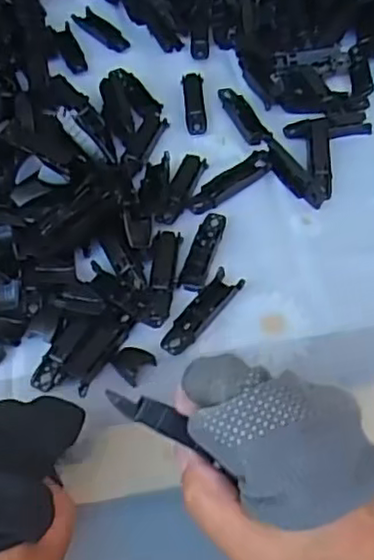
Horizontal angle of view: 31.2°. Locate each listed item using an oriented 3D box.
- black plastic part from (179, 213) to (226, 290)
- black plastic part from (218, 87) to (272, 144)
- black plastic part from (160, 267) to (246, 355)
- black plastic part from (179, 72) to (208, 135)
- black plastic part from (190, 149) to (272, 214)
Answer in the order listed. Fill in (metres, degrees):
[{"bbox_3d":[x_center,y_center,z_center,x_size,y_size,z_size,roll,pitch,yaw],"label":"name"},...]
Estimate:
[{"bbox_3d":[0.011,-0.021,0.425,0.016,0.004,0.066,14,52,11],"label":"black plastic part"},{"bbox_3d":[0.042,-0.126,0.507,0.020,0.006,0.067,-15,53,-12],"label":"black plastic part"},{"bbox_3d":[0.009,0.018,0.392,0.019,0.004,0.064,28,56,21],"label":"black plastic part"},{"bbox_3d":[0.006,-0.138,0.515,0.017,0.009,0.065,-2,51,-2],"label":"black plastic part"},{"bbox_3d":[0.031,-0.069,0.462,0.071,0.008,0.016,-33,58,-24],"label":"black plastic part"}]

